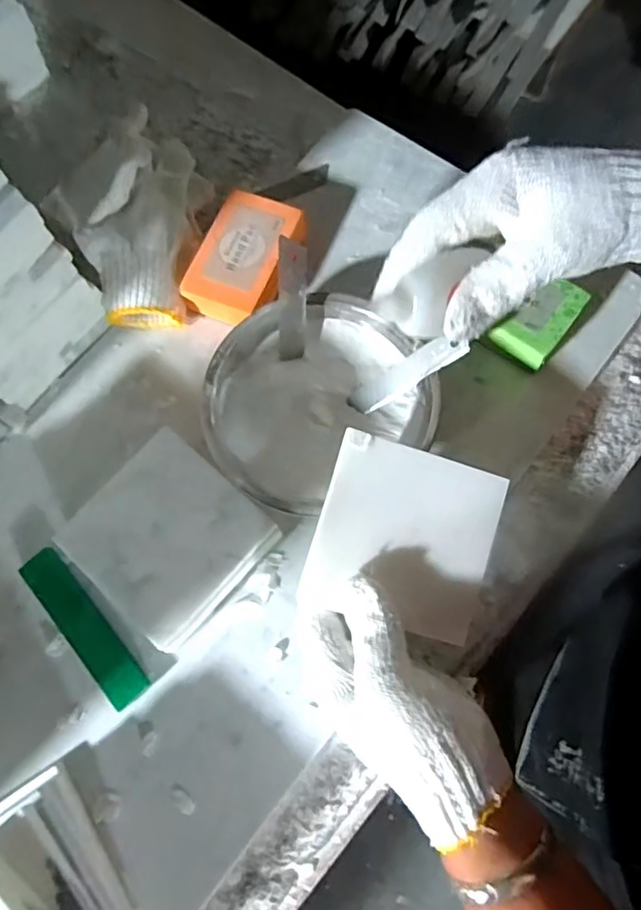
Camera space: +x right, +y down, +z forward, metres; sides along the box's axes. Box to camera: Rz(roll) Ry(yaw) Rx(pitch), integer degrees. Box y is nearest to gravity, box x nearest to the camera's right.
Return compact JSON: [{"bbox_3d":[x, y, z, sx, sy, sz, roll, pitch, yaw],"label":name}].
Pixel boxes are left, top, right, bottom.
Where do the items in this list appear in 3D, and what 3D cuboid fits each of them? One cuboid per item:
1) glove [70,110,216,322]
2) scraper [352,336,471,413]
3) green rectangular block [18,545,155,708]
[{"bbox_3d":[-0.139,-0.183,0.427,0.093,0.058,0.175,4,72,1],"label":"glove"},{"bbox_3d":[0.058,-0.055,0.381,0.079,0.007,0.020,-30,73,16],"label":"scraper"},{"bbox_3d":[-0.152,0.109,0.367,0.025,0.005,0.112,-39,76,-12],"label":"green rectangular block"}]

